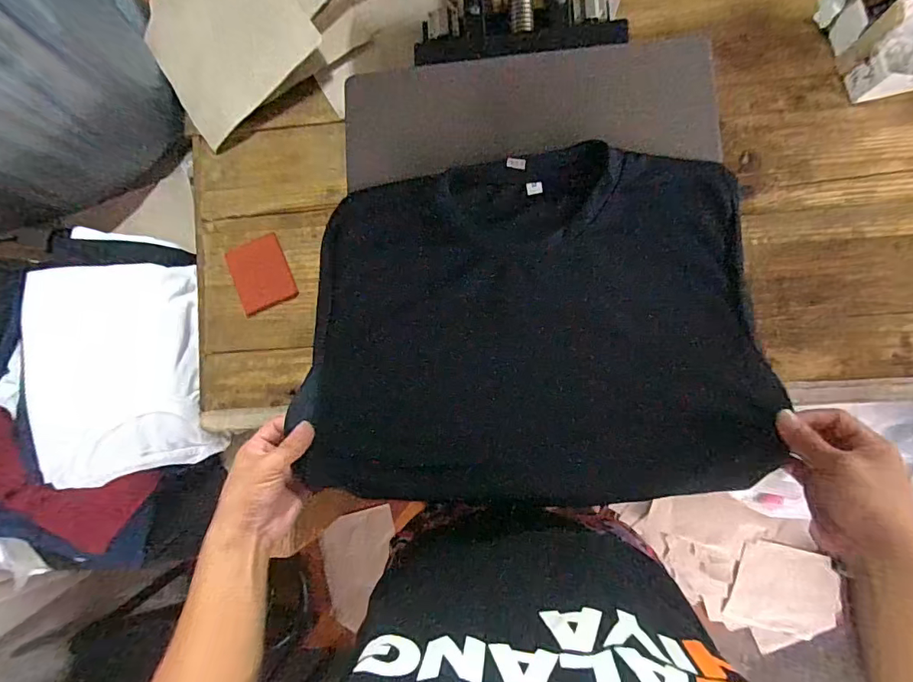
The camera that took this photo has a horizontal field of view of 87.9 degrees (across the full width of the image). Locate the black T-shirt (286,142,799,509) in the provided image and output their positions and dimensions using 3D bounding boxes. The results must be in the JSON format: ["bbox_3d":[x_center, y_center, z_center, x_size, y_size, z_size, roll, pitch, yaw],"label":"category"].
[{"bbox_3d":[0.071,0.000,0.502,0.434,0.100,0.351,-3,84,4],"label":"black T-shirt"}]

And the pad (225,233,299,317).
[{"bbox_3d":[-0.262,-0.090,0.637,0.074,0.007,0.093,-23,83,2],"label":"pad"}]

